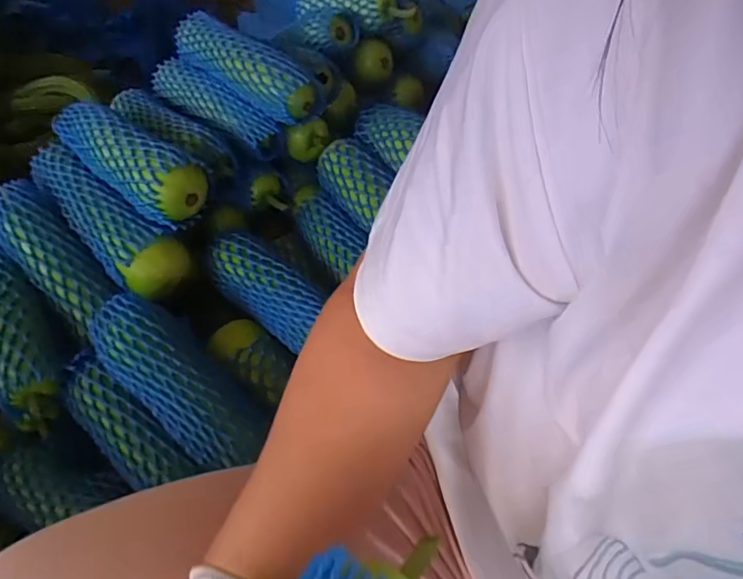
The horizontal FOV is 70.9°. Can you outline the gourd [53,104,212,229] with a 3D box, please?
[{"bbox_3d":[-0.281,-0.153,0.596,0.219,0.066,0.076,33,53,27],"label":"gourd"}]

